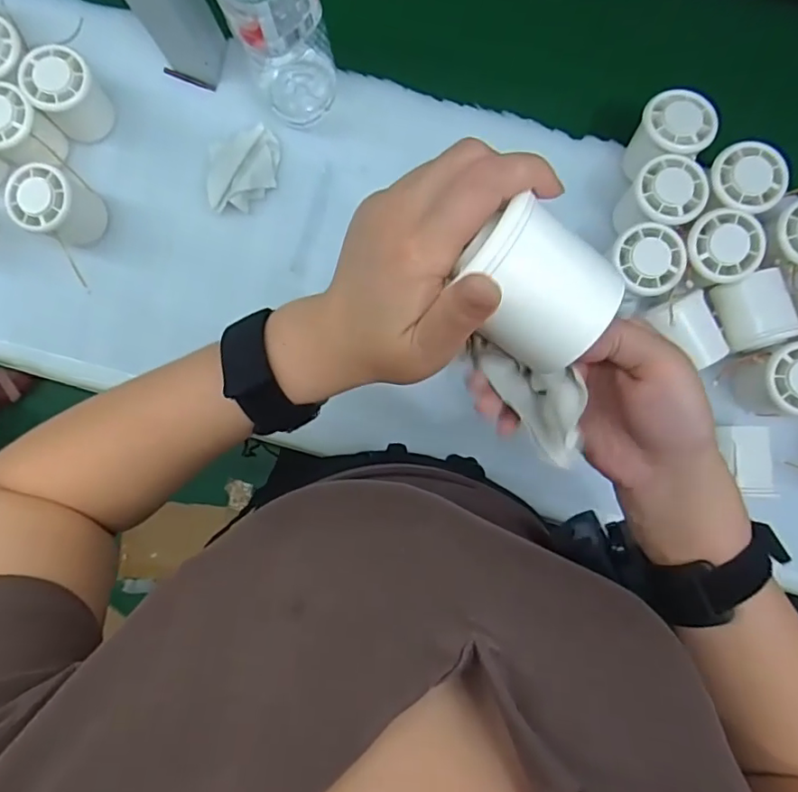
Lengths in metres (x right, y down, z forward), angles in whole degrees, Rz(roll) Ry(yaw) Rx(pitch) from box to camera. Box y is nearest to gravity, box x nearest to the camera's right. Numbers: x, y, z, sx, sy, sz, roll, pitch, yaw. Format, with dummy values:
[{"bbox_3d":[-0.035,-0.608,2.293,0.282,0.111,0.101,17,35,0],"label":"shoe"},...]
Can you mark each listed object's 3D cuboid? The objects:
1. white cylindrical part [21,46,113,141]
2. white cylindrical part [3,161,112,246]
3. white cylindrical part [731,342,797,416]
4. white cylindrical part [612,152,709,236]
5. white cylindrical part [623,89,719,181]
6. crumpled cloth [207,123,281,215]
[{"bbox_3d":[-0.284,-0.262,0.467,0.052,0.059,0.048,0,87,2],"label":"white cylindrical part"},{"bbox_3d":[-0.294,-0.162,0.460,0.052,0.051,0.056,27,88,3],"label":"white cylindrical part"},{"bbox_3d":[0.306,-0.012,0.428,0.051,0.052,0.054,0,87,2],"label":"white cylindrical part"},{"bbox_3d":[0.210,-0.157,0.438,0.054,0.053,0.053,0,87,2],"label":"white cylindrical part"},{"bbox_3d":[0.219,-0.214,0.440,0.057,0.045,0.053,0,87,2],"label":"white cylindrical part"},{"bbox_3d":[-0.139,-0.202,0.479,0.063,0.016,0.074,-2,87,2],"label":"crumpled cloth"}]

